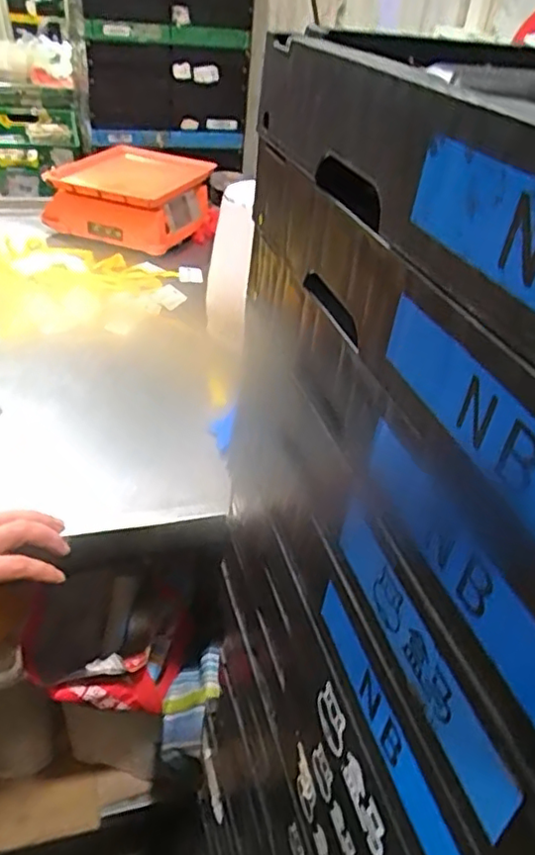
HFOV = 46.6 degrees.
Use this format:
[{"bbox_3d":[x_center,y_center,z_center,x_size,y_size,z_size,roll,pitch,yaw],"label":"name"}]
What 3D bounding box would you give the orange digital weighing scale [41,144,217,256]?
[{"bbox_3d":[-0.293,-0.519,1.402,0.276,0.131,0.360,13,36,10],"label":"orange digital weighing scale"}]

